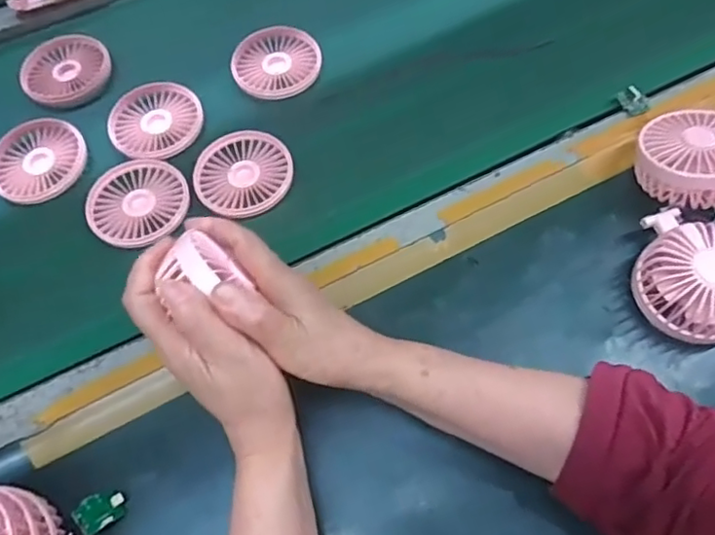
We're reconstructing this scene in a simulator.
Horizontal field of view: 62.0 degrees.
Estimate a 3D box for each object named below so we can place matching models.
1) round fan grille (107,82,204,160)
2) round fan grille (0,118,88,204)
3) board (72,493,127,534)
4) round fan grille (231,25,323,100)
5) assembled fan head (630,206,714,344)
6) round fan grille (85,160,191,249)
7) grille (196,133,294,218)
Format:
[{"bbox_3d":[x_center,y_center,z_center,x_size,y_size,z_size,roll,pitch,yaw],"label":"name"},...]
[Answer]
[{"bbox_3d":[-0.197,-0.144,0.580,0.086,0.011,0.093,-1,63,2],"label":"round fan grille"},{"bbox_3d":[-0.303,-0.101,0.561,0.095,0.018,0.084,29,68,16],"label":"round fan grille"},{"bbox_3d":[-0.179,0.169,0.412,0.032,0.006,0.023,-24,79,-48],"label":"board"},{"bbox_3d":[-0.083,-0.212,0.609,0.087,0.011,0.081,-1,71,2],"label":"round fan grille"},{"bbox_3d":[0.258,0.003,0.455,0.091,0.046,0.101,-32,66,-12],"label":"assembled fan head"},{"bbox_3d":[-0.197,-0.059,0.534,0.087,0.008,0.089,-1,63,2],"label":"round fan grille"},{"bbox_3d":[-0.105,-0.088,0.543,0.087,0.004,0.091,-1,63,2],"label":"grille"}]

